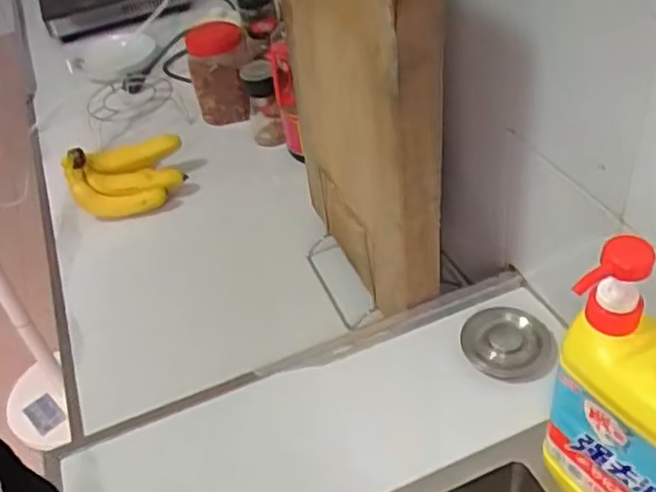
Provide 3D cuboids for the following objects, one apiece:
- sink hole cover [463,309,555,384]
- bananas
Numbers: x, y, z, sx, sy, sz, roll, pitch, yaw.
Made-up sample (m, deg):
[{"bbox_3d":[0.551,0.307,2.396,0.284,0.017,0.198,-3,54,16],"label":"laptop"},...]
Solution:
[{"bbox_3d":[0.174,0.094,0.648,0.084,0.022,0.079,10,47,15],"label":"sink hole cover"},{"bbox_3d":[-0.294,-0.103,0.996,0.165,0.084,0.080,-20,47,-13],"label":"bananas"}]

